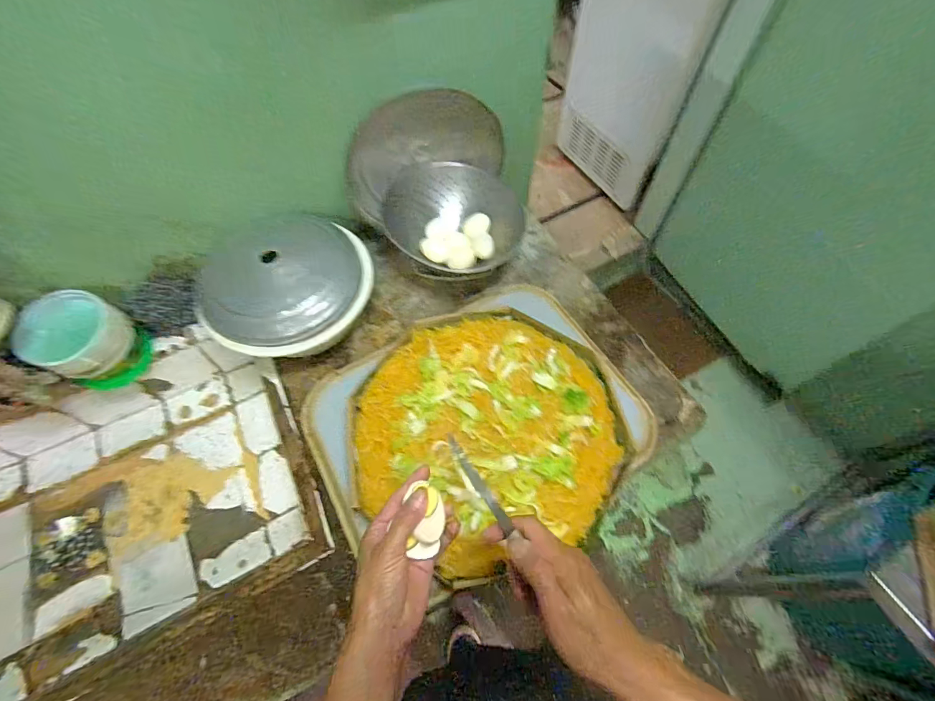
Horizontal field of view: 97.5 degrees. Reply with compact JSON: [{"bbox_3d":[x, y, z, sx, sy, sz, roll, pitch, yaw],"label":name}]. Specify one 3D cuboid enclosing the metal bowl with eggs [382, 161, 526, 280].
[{"bbox_3d":[-0.020,-0.221,0.719,0.249,0.099,0.188,-1,61,0],"label":"metal bowl with eggs"}]

